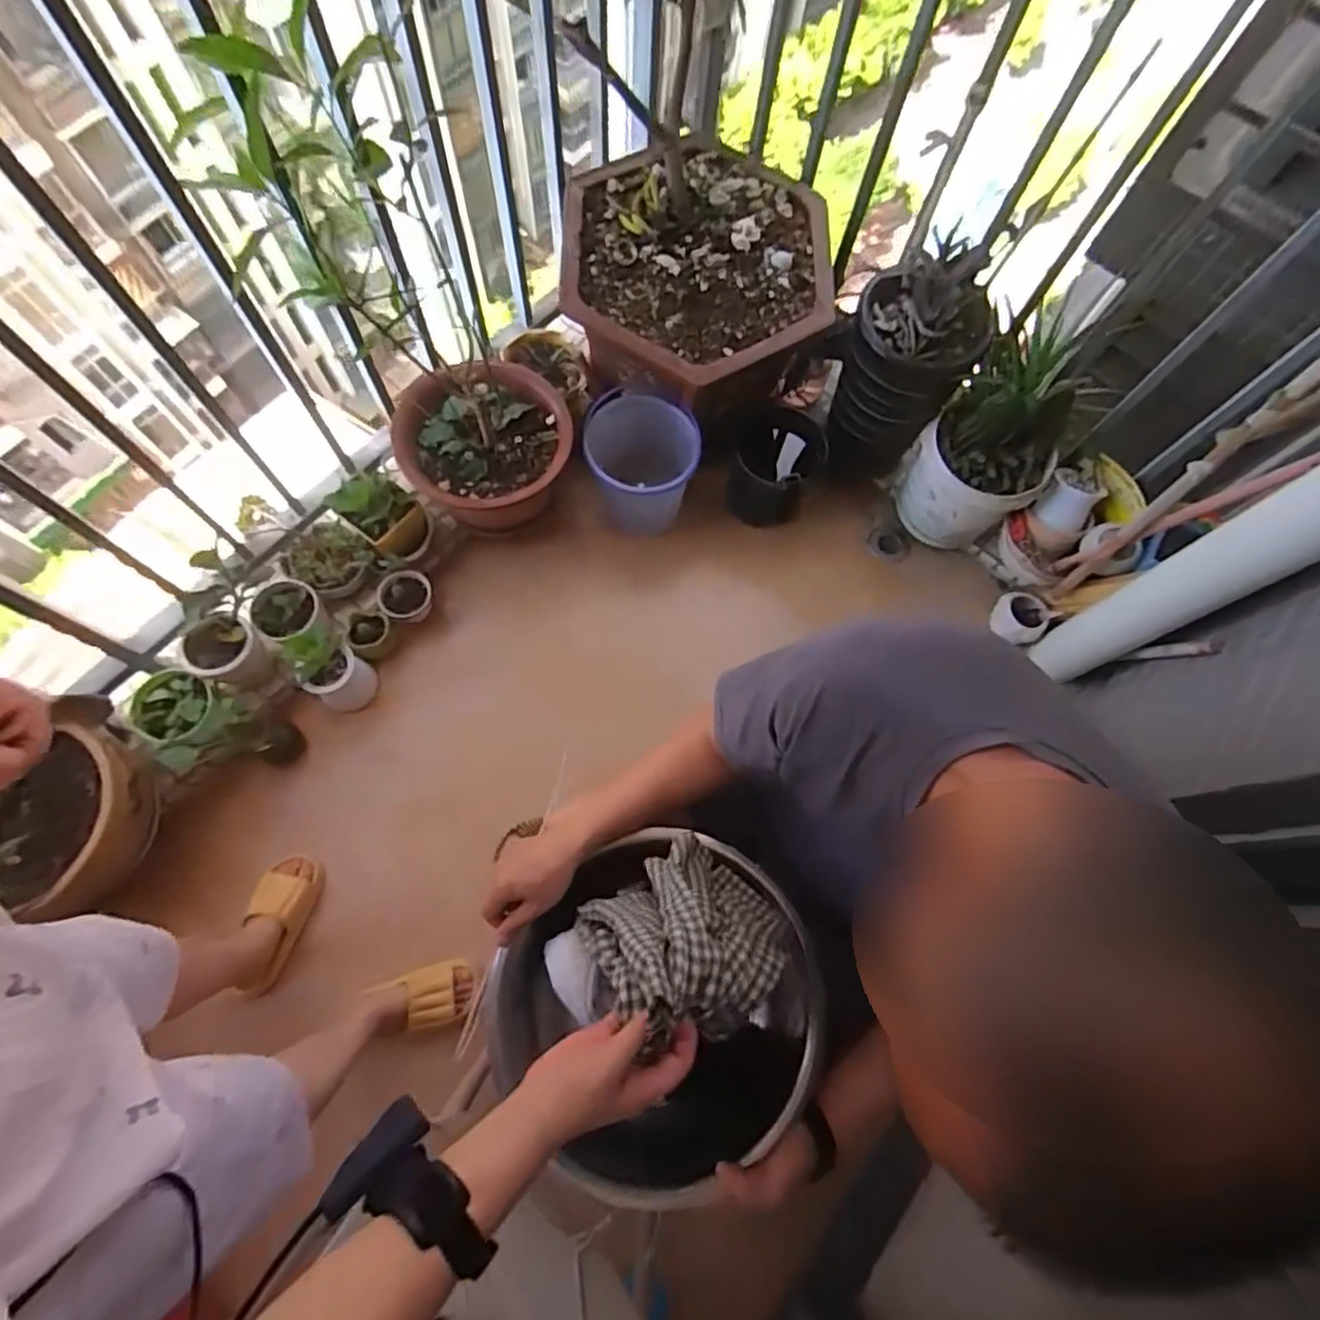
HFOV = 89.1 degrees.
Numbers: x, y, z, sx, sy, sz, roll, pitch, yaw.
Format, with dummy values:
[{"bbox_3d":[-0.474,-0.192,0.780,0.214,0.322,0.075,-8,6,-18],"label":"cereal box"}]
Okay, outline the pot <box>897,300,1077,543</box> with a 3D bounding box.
[{"bbox_3d":[0.653,-0.418,1.356,0.230,0.378,0.305,32,73,8],"label":"pot"}]

